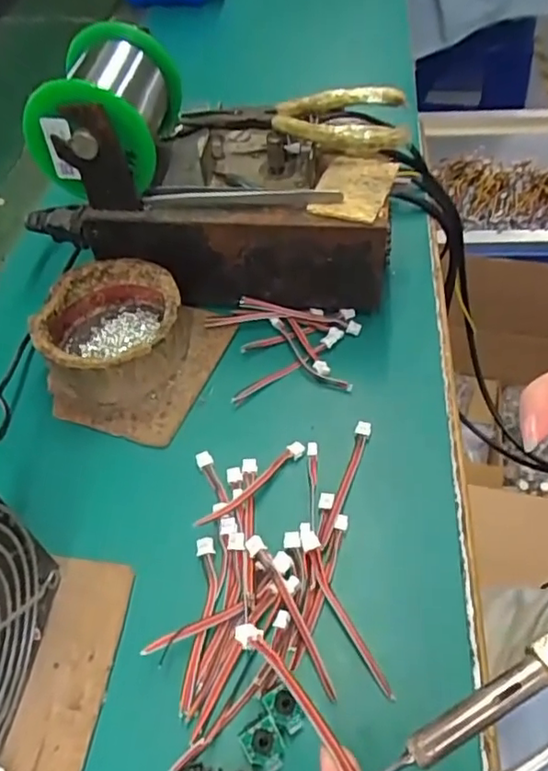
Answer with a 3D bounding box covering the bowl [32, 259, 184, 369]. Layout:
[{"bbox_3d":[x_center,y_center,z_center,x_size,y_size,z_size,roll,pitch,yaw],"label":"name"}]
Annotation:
[{"bbox_3d":[-0.095,-0.034,0.354,0.081,0.041,0.082,-1,52,1],"label":"bowl"}]

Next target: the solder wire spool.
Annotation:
[{"bbox_3d":[-0.096,-0.161,0.341,0.071,0.058,0.083,4,52,5],"label":"solder wire spool"}]

